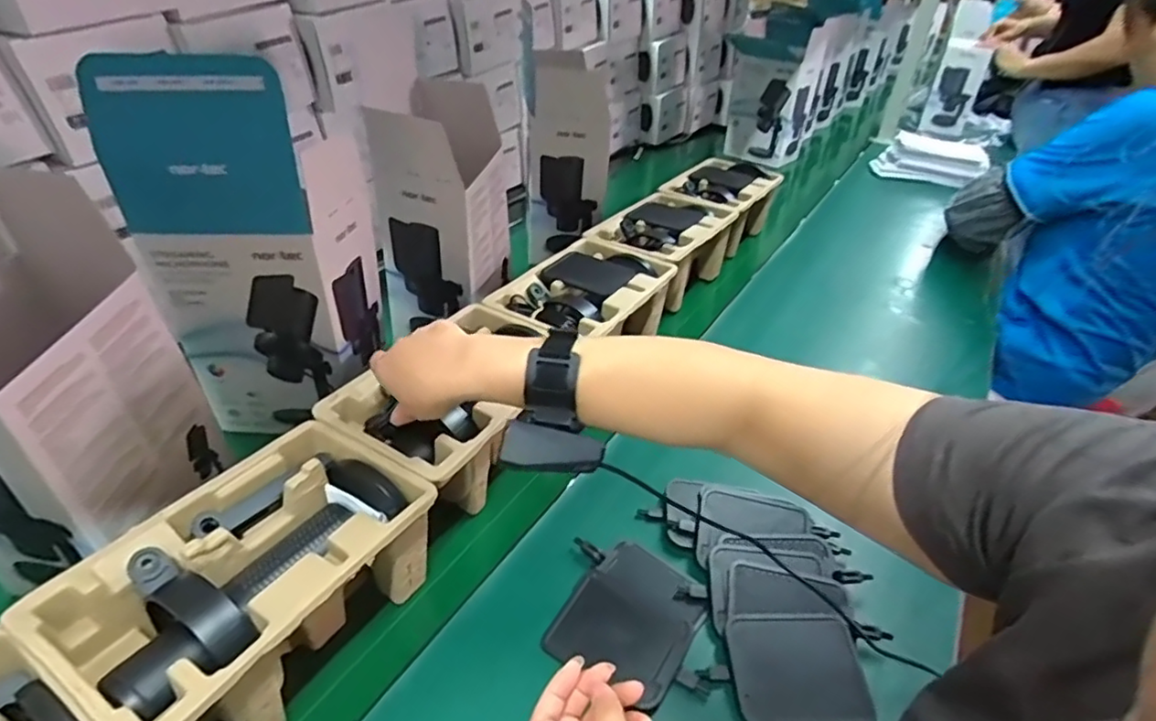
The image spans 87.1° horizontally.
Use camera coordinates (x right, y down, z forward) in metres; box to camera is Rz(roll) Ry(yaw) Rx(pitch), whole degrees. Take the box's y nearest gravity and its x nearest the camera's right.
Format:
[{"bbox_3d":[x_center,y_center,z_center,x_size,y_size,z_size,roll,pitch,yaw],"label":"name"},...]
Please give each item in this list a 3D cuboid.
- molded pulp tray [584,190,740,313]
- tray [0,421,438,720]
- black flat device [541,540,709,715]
[{"bbox_3d":[0.128,-0.168,0.928,0.150,0.096,0.224,22,39,25],"label":"molded pulp tray"},{"bbox_3d":[-0.225,0.162,0.438,0.142,0.101,0.220,21,39,23],"label":"tray"},{"bbox_3d":[0.044,0.204,0.491,0.099,0.011,0.121,23,39,25],"label":"black flat device"}]

